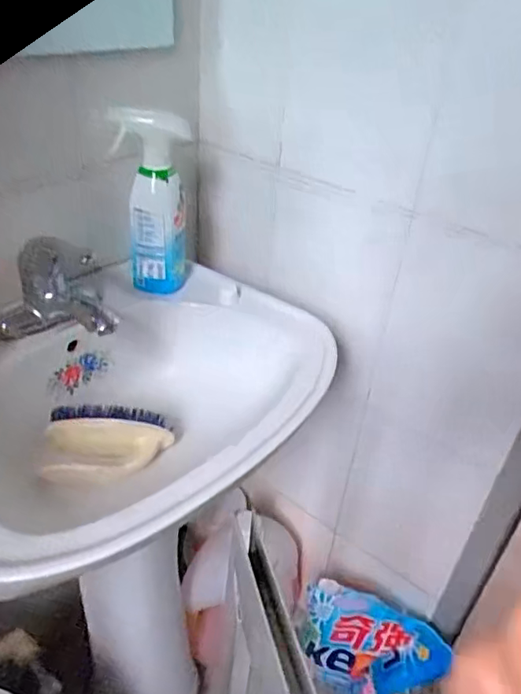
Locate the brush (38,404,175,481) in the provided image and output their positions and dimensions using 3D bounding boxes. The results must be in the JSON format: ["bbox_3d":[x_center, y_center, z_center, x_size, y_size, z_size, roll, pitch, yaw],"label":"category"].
[{"bbox_3d":[-0.182,0.106,0.651,0.144,0.055,0.079,-6,38,-16],"label":"brush"}]

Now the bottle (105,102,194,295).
[{"bbox_3d":[-0.138,-0.183,0.717,0.100,0.220,0.066,-3,38,-12],"label":"bottle"}]

